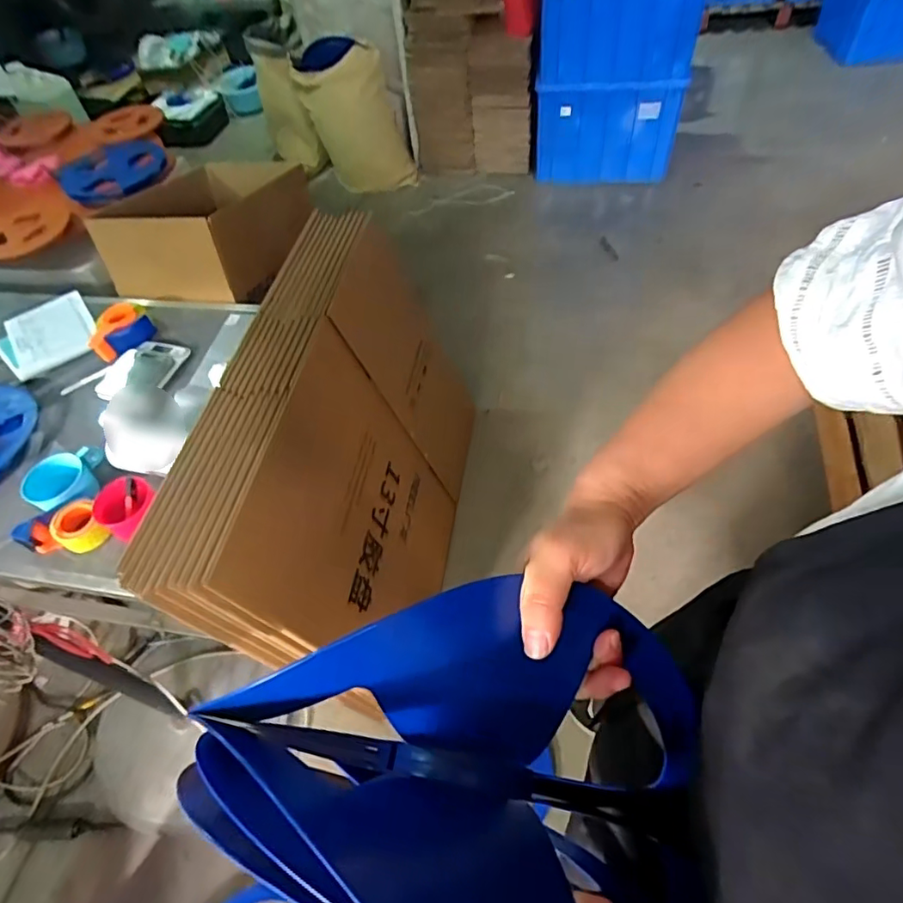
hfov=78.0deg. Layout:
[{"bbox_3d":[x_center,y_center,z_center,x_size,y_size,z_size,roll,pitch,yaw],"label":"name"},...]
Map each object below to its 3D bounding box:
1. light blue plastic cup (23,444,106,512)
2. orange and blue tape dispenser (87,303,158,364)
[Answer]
[{"bbox_3d":[-0.764,0.055,1.110,0.098,0.076,0.138,6,55,10],"label":"light blue plastic cup"},{"bbox_3d":[-0.832,-0.307,1.400,0.155,0.056,0.124,-39,59,-21],"label":"orange and blue tape dispenser"}]

